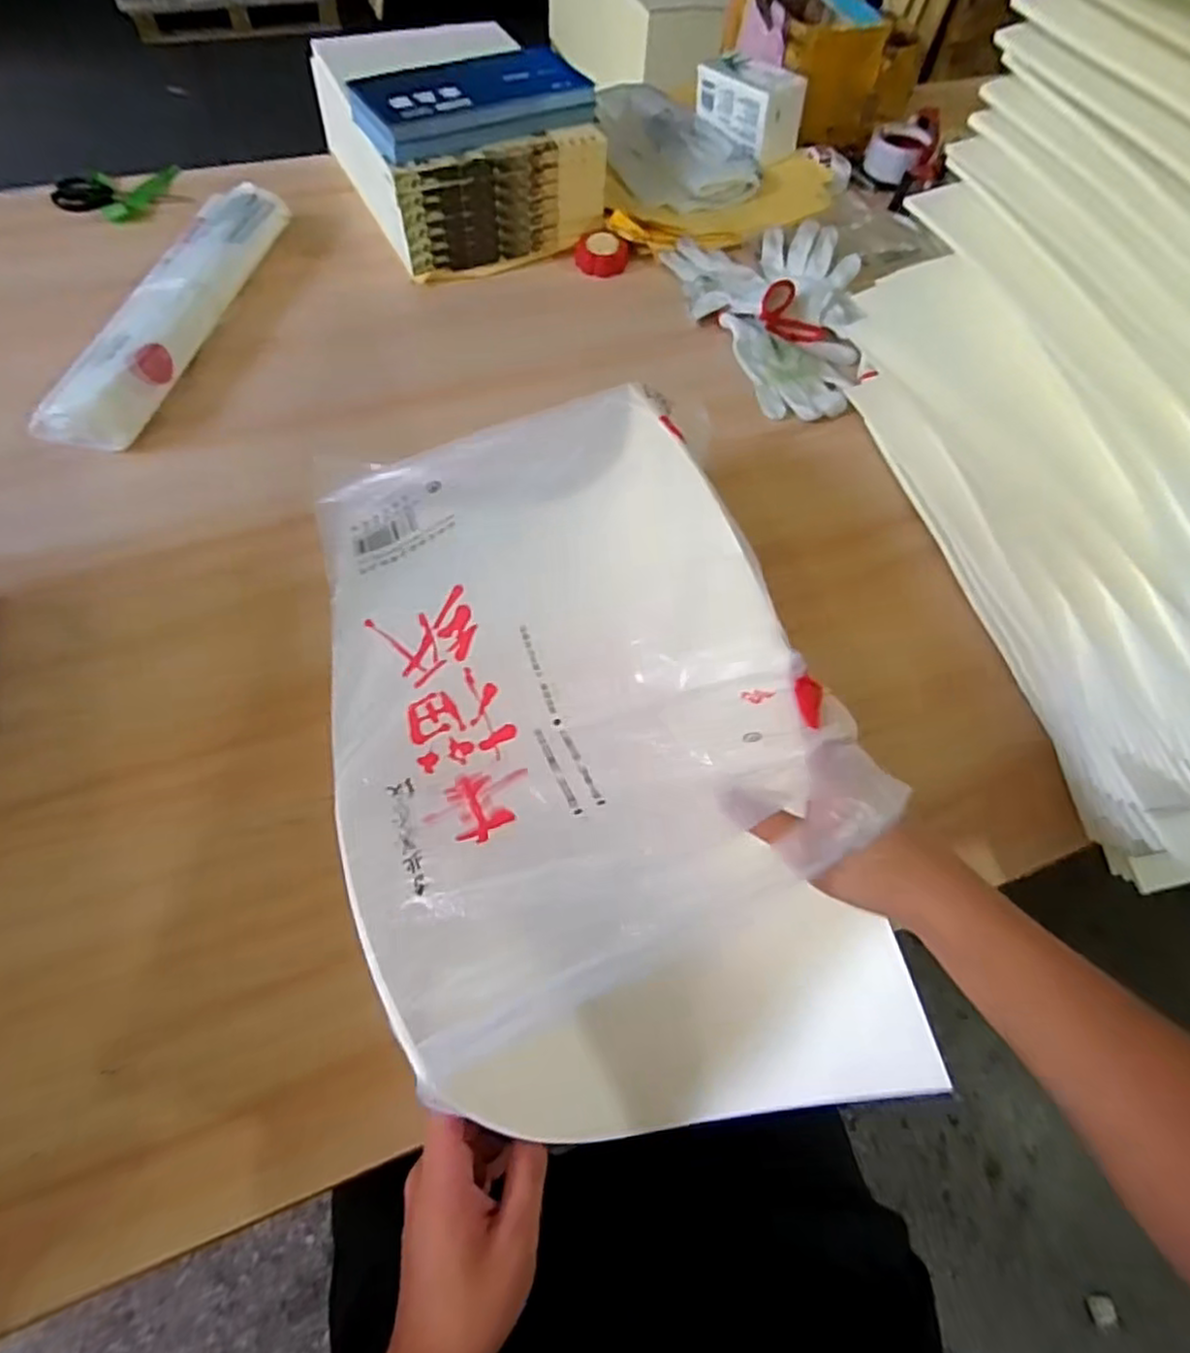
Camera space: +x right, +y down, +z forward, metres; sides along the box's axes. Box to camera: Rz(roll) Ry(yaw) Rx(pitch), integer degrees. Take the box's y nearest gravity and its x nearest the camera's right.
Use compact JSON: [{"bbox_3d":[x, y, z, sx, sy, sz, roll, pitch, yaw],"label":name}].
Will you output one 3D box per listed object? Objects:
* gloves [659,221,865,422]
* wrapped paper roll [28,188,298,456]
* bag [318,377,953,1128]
[{"bbox_3d":[0.236,-0.440,0.837,0.217,0.055,0.326,-12,61,-10],"label":"gloves"},{"bbox_3d":[-0.465,-0.416,0.768,0.093,0.047,0.418,12,60,4],"label":"wrapped paper roll"},{"bbox_3d":[-0.025,0.006,0.466,0.299,0.107,0.517,-11,61,-9],"label":"bag"}]

